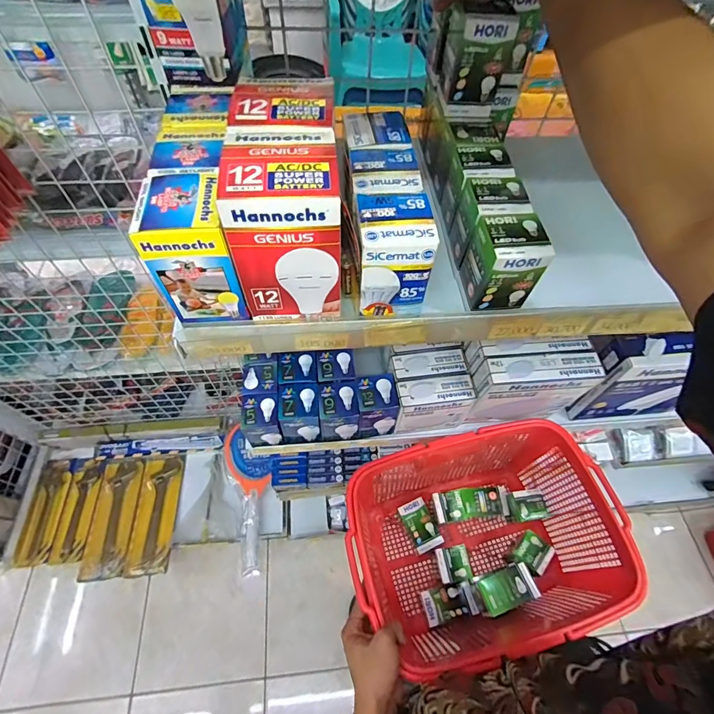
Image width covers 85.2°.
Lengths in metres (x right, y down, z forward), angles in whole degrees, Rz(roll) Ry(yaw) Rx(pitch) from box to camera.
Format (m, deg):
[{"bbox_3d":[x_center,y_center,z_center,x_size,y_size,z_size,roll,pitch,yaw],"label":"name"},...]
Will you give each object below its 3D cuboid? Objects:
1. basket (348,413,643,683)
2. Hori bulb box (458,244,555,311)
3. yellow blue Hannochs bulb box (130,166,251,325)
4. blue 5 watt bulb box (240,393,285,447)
[{"bbox_3d":[0.195,0.323,0.687,0.413,0.258,0.305,-15,61,-12],"label":"basket"},{"bbox_3d":[0.138,-0.087,0.368,0.053,0.072,0.049,-3,59,-5],"label":"Hori bulb box"},{"bbox_3d":[-0.134,-0.089,0.323,0.061,0.102,0.076,-11,60,-10],"label":"yellow blue Hannochs bulb box"},{"bbox_3d":[-0.153,0.103,0.633,0.058,0.081,0.057,-6,60,-7],"label":"blue 5 watt bulb box"}]

